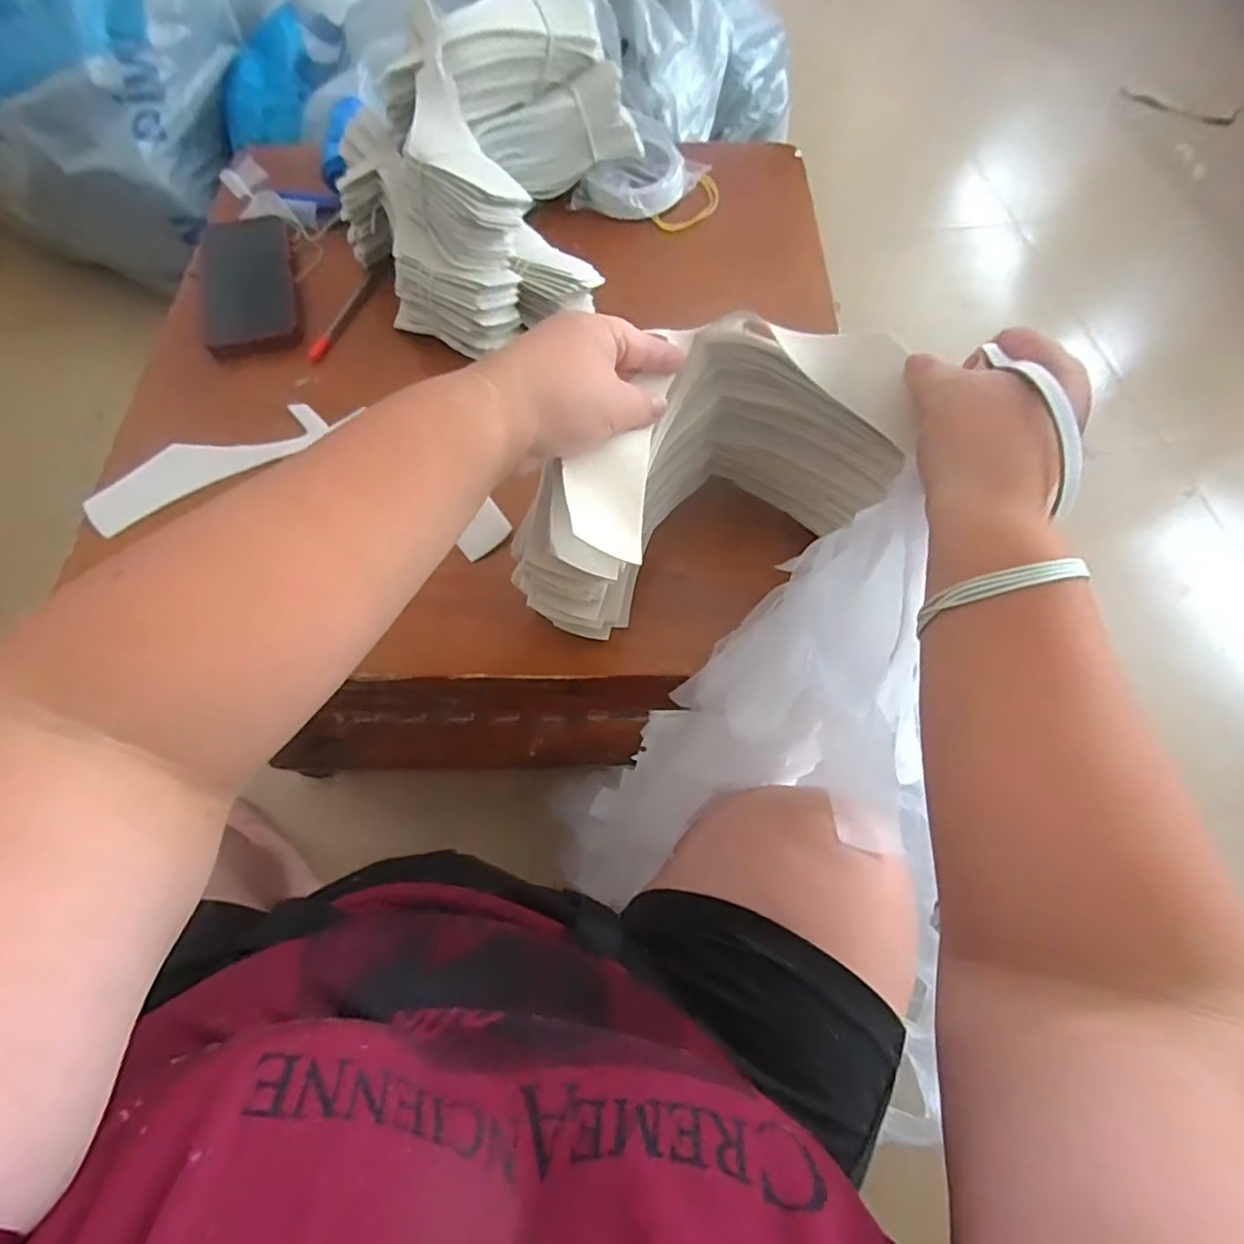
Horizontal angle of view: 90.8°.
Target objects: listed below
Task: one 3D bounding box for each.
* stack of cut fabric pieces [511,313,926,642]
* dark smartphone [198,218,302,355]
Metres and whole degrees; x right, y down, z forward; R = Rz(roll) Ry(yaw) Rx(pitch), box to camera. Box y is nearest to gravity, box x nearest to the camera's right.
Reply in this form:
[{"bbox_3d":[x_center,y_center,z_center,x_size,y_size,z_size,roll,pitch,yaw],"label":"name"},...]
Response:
[{"bbox_3d":[0.041,-0.097,0.410,0.245,0.137,0.111,-26,71,-13],"label":"stack of cut fabric pieces"},{"bbox_3d":[-0.340,-0.306,0.556,0.078,0.015,0.158,-14,69,-9],"label":"dark smartphone"}]

